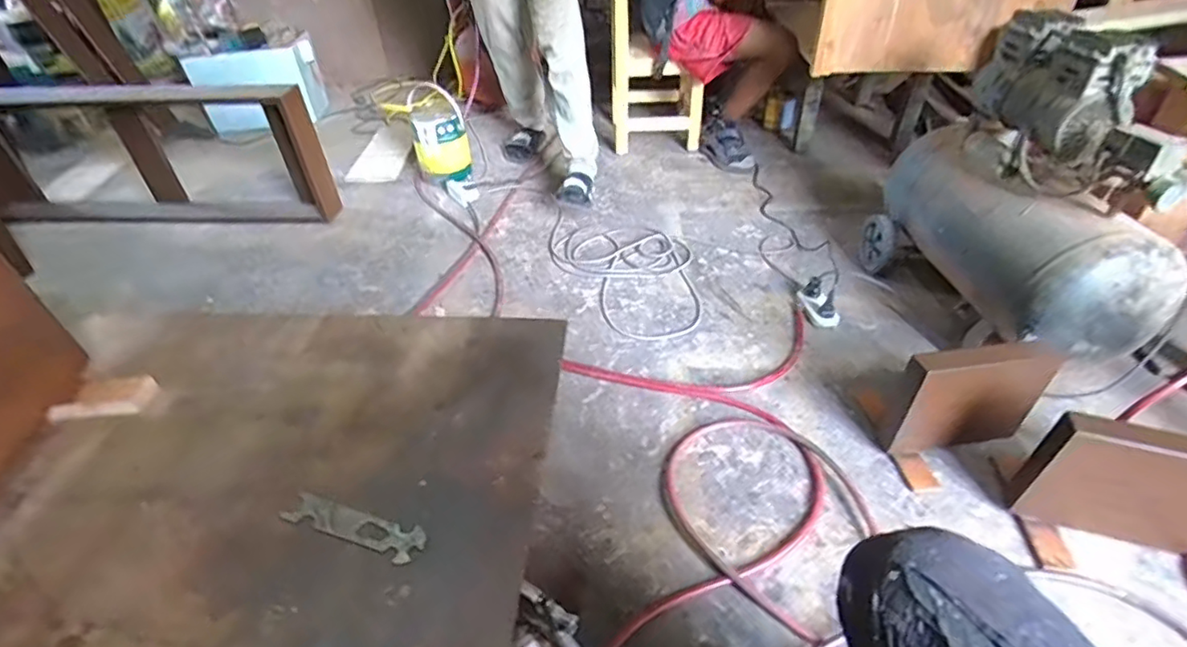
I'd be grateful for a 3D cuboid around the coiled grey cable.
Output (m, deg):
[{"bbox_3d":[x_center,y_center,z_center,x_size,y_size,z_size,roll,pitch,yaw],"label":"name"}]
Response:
[{"bbox_3d":[0.090,-0.162,1.555,0.322,0.017,0.608,-20,43,-19],"label":"coiled grey cable"}]

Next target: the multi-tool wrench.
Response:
[{"bbox_3d":[-0.208,0.176,0.523,0.135,0.004,0.032,11,42,19],"label":"multi-tool wrench"}]

